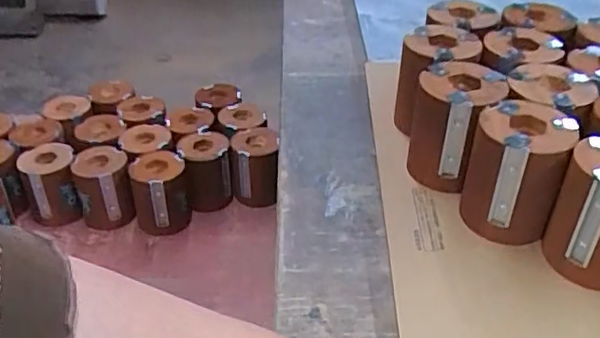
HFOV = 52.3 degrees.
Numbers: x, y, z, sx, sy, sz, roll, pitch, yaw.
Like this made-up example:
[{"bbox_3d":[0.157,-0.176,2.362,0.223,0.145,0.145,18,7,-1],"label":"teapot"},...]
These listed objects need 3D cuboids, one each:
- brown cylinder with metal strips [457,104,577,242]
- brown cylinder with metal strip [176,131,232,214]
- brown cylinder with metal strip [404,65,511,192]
[{"bbox_3d":[0.187,0.003,0.532,0.079,0.099,0.083,13,40,19],"label":"brown cylinder with metal strips"},{"bbox_3d":[-0.142,0.003,0.933,0.071,0.088,0.084,-6,37,-5],"label":"brown cylinder with metal strip"},{"bbox_3d":[0.150,-0.040,0.591,0.075,0.104,0.082,18,41,24],"label":"brown cylinder with metal strip"}]

